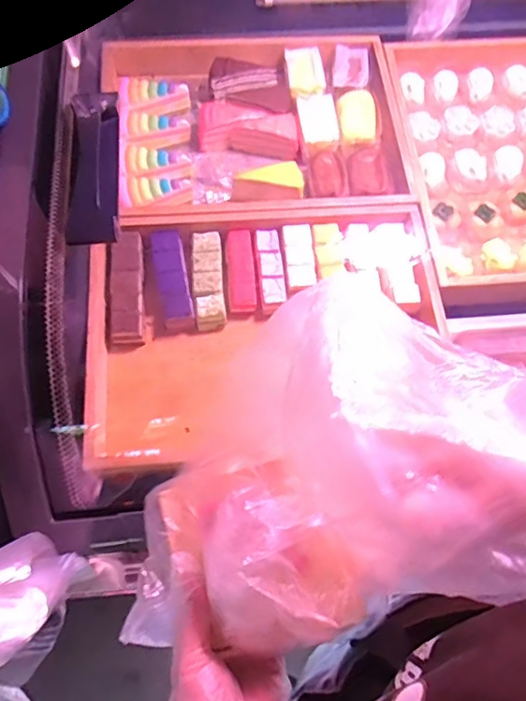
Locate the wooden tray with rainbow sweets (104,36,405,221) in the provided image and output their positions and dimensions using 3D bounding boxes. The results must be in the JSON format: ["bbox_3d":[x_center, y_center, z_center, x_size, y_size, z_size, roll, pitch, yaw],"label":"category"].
[{"bbox_3d":[-0.016,-0.301,0.737,0.387,0.060,0.301,-3,67,-4],"label":"wooden tray with rainbow sweets"}]

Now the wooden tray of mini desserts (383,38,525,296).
[{"bbox_3d":[0.334,-0.262,0.736,0.293,0.067,0.396,-5,67,-5],"label":"wooden tray of mini desserts"}]

